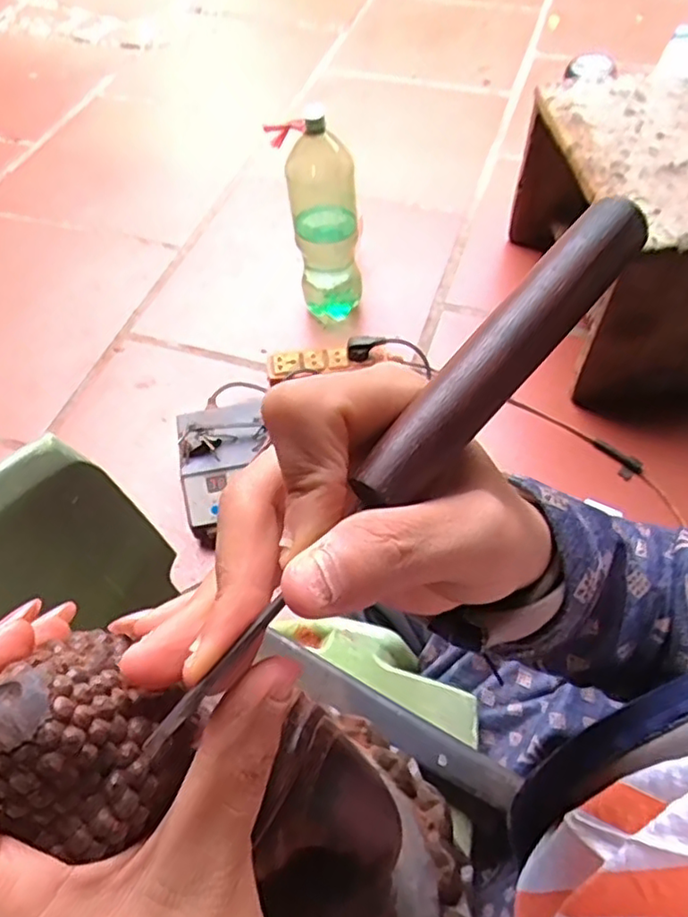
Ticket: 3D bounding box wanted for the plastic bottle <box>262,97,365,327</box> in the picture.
[{"bbox_3d":[-0.031,-0.366,0.995,0.111,0.304,0.085,38,63,22],"label":"plastic bottle"}]

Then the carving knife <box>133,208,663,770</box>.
[{"bbox_3d":[0.022,-0.005,0.162,0.017,0.013,0.184,37,74,21],"label":"carving knife"}]

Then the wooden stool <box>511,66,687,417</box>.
[{"bbox_3d":[0.427,-0.313,0.958,0.262,0.327,0.383,-2,56,-3],"label":"wooden stool"}]

